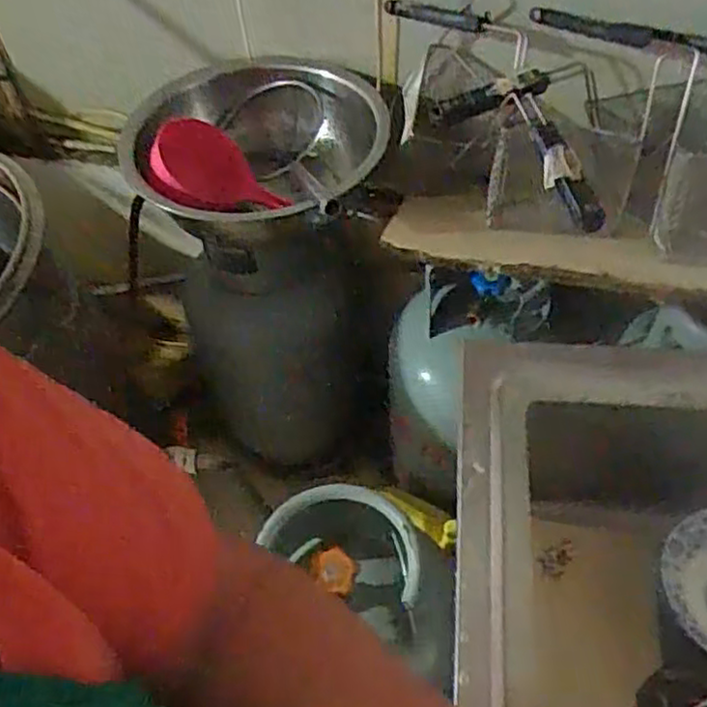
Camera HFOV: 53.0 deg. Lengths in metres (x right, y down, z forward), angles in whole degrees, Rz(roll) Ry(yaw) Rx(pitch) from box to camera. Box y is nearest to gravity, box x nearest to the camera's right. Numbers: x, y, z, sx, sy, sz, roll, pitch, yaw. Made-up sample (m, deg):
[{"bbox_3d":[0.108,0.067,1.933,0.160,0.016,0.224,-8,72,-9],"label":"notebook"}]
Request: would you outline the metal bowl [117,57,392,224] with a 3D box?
[{"bbox_3d":[-0.126,-0.295,1.055,0.347,0.126,0.381,-2,53,3],"label":"metal bowl"}]

